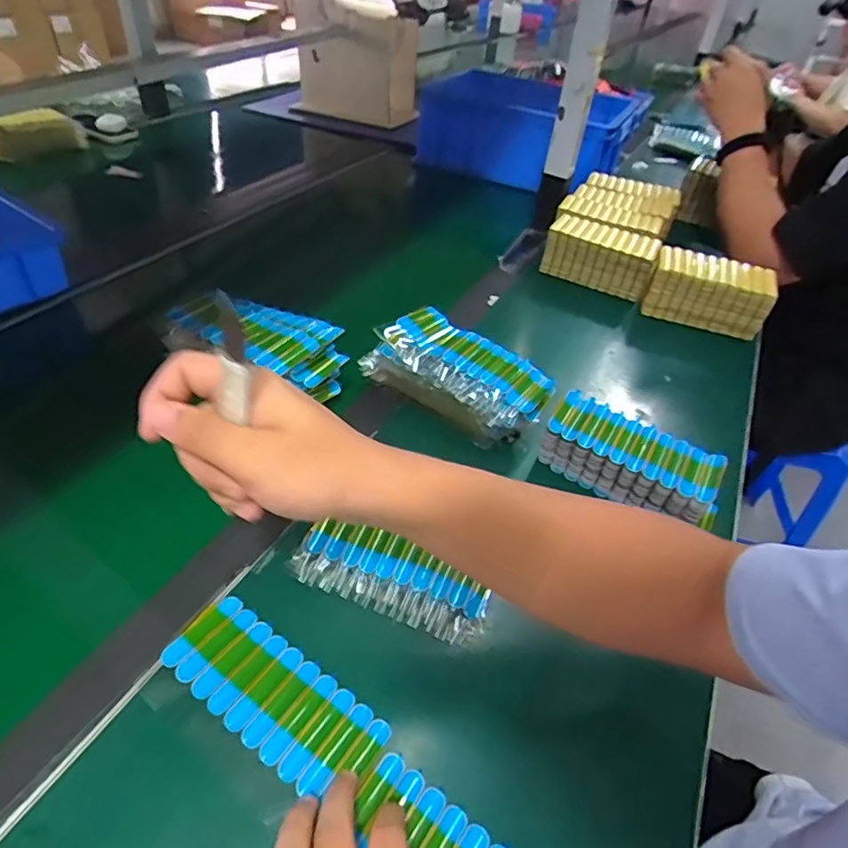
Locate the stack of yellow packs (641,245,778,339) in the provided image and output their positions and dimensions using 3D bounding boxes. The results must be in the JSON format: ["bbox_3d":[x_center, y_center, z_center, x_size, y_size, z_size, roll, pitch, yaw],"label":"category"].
[{"bbox_3d":[0.406,-0.191,0.792,0.162,0.086,0.087,19,44,12],"label":"stack of yellow packs"}]

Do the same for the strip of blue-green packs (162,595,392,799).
[{"bbox_3d":[-0.100,0.179,0.370,0.153,0.008,0.064,27,46,20],"label":"strip of blue-green packs"}]

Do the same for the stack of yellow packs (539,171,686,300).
[{"bbox_3d":[0.306,-0.316,0.903,0.166,0.086,0.245,22,44,15],"label":"stack of yellow packs"}]

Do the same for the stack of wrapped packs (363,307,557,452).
[{"bbox_3d":[0.032,-0.049,0.577,0.191,0.071,0.095,29,47,22],"label":"stack of wrapped packs"}]

